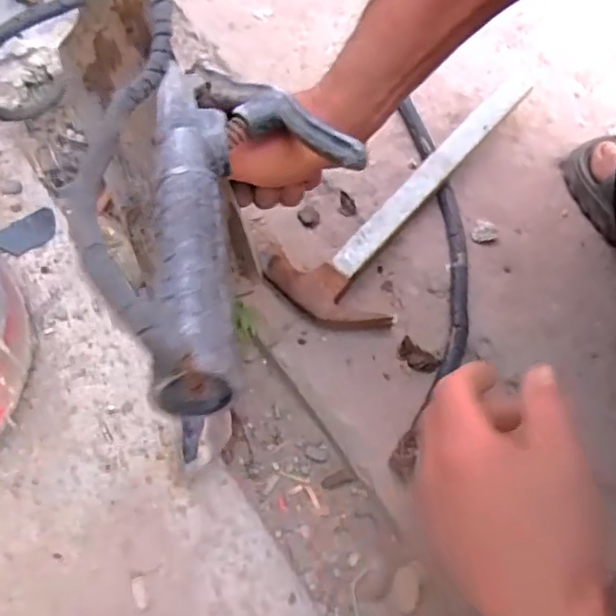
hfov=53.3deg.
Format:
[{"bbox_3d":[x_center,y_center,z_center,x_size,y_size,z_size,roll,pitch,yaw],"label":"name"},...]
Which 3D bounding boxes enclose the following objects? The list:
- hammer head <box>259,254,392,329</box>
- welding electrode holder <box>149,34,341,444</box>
[{"bbox_3d":[0.014,-0.012,0.549,0.118,0.026,0.048,38,68,14],"label":"hammer head"},{"bbox_3d":[-0.059,-0.050,0.313,0.035,0.027,0.256,-6,50,-6],"label":"welding electrode holder"}]

